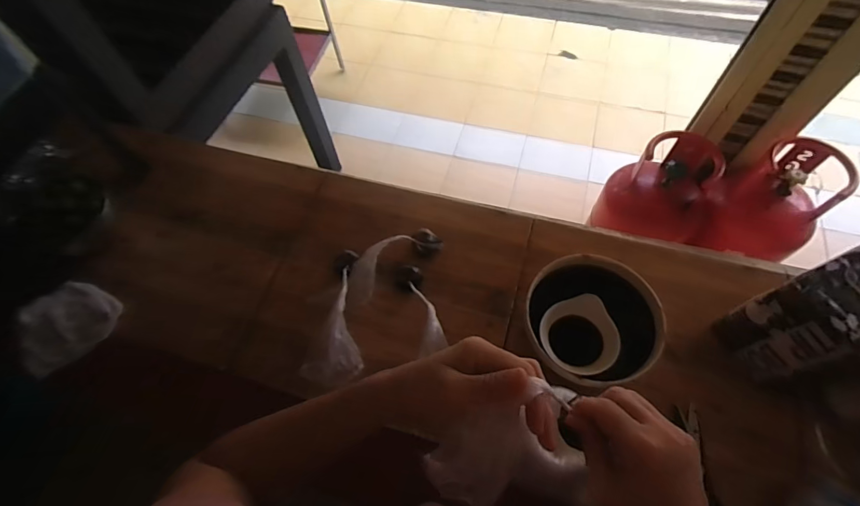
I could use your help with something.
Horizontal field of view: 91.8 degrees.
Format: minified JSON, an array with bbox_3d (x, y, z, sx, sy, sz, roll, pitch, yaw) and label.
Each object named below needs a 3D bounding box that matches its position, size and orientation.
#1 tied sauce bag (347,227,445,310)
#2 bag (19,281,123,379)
[{"bbox_3d":[-0.068,0.014,0.688,0.185,0.054,0.058,-37,66,-15],"label":"tied sauce bag"},{"bbox_3d":[-0.608,0.126,0.694,0.123,0.061,0.157,22,66,14],"label":"bag"}]

